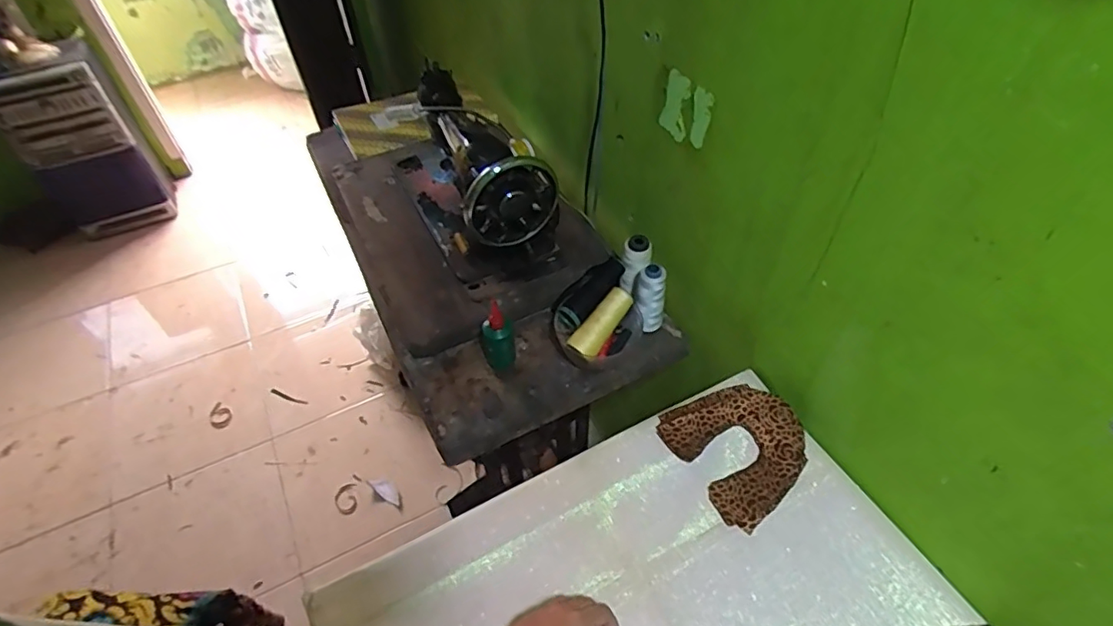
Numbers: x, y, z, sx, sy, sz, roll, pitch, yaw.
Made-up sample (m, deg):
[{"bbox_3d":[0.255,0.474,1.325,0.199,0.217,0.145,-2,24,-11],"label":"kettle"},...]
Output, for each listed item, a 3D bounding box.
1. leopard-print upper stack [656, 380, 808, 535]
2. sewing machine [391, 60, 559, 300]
[{"bbox_3d":[0.230,0.163,0.718,0.151,0.034,0.160,-26,53,-20],"label":"leopard-print upper stack"},{"bbox_3d":[-0.157,-0.249,0.950,0.170,0.205,0.400,-24,52,-18],"label":"sewing machine"}]

